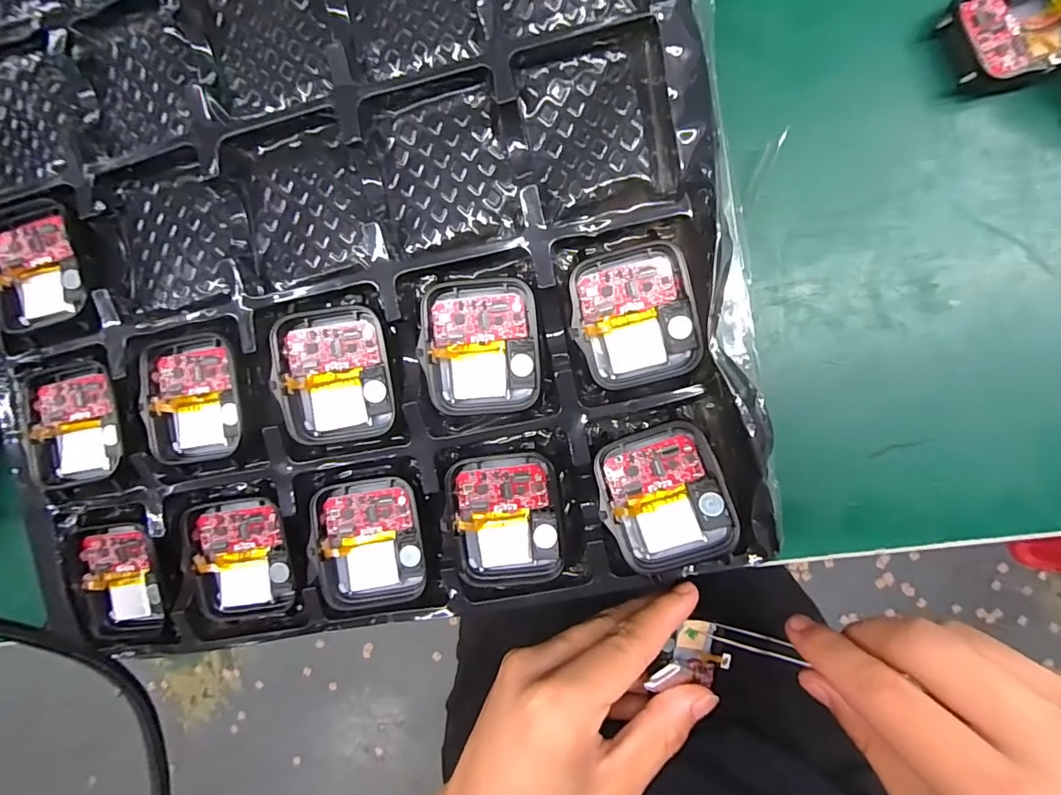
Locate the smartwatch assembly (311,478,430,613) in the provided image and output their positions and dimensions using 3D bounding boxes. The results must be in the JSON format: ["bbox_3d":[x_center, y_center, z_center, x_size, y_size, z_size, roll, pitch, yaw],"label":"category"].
[{"bbox_3d":[-0.054,0.050,0.167,0.036,0.008,0.043,-7,91,4],"label":"smartwatch assembly"}]

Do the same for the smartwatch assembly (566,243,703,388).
[{"bbox_3d":[0.033,-0.025,0.156,0.037,0.010,0.041,-17,90,4],"label":"smartwatch assembly"}]

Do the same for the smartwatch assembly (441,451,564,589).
[{"bbox_3d":[-0.008,0.041,0.160,0.036,0.007,0.043,-7,90,4],"label":"smartwatch assembly"}]

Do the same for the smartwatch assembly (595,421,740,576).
[{"bbox_3d":[0.042,0.032,0.154,0.037,0.008,0.042,-21,90,4],"label":"smartwatch assembly"}]

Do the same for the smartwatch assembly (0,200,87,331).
[{"bbox_3d":[-0.170,-0.047,0.170,0.033,0.007,0.043,-10,91,6],"label":"smartwatch assembly"}]

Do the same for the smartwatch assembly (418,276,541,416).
[{"bbox_3d":[-0.016,-0.016,0.156,0.036,0.005,0.043,-3,91,4],"label":"smartwatch assembly"}]

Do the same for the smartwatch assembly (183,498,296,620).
[{"bbox_3d":[-0.100,0.056,0.171,0.033,0.008,0.041,-6,92,6],"label":"smartwatch assembly"}]

